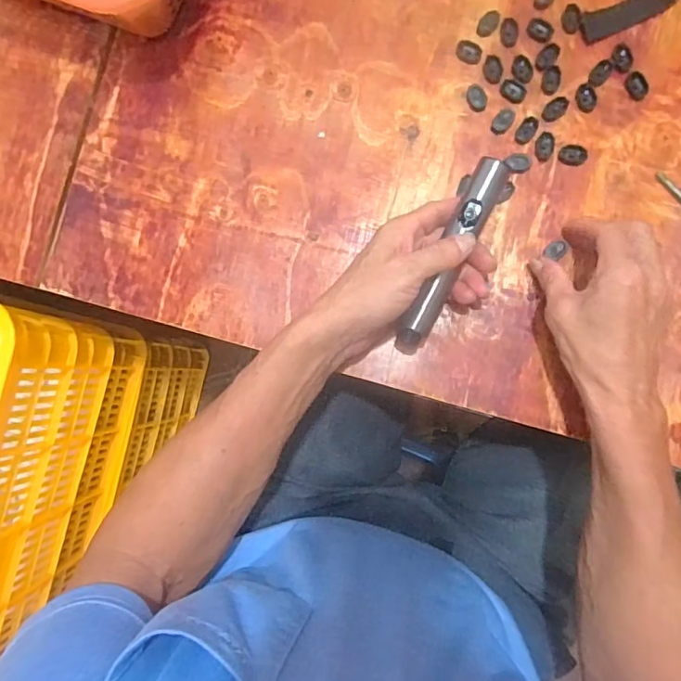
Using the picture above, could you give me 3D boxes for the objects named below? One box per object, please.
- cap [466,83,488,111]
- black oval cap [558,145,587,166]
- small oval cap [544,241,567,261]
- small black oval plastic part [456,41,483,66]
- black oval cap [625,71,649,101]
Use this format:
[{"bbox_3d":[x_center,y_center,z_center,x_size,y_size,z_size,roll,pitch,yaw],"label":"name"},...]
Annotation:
[{"bbox_3d":[0.116,-0.206,0.446,0.016,0.006,0.025,-15,85,3],"label":"cap"},{"bbox_3d":[0.193,-0.155,0.436,0.022,0.006,0.015,11,87,4],"label":"black oval cap"},{"bbox_3d":[0.178,-0.075,0.431,0.015,0.007,0.015,35,89,5],"label":"small oval cap"},{"bbox_3d":[0.110,-0.247,0.450,0.022,0.004,0.018,18,88,5],"label":"small black oval plastic part"},{"bbox_3d":[0.247,-0.212,0.436,0.016,0.005,0.024,-28,85,2],"label":"black oval cap"}]

